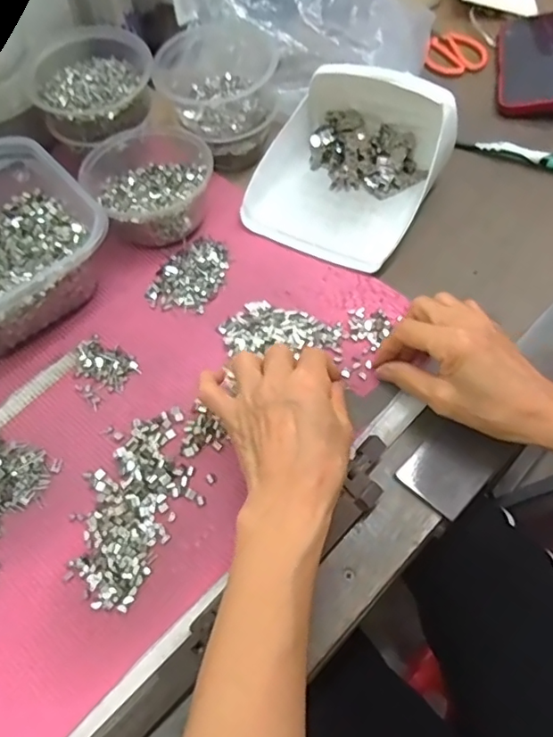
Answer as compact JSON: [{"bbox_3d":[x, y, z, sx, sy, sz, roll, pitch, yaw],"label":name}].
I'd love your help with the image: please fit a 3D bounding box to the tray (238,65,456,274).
[{"bbox_3d":[0.064,-0.192,0.498,0.156,0.082,0.175,26,65,16],"label":"tray"}]

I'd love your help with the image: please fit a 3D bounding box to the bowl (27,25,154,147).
[{"bbox_3d":[-0.172,-0.272,0.533,0.110,0.054,0.114,1,59,5],"label":"bowl"}]

